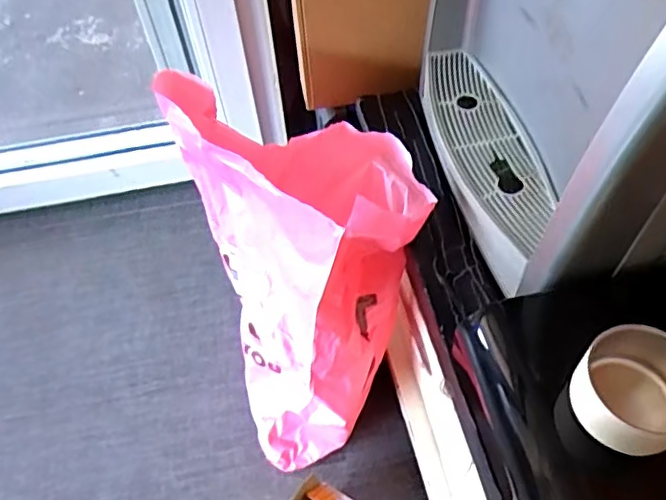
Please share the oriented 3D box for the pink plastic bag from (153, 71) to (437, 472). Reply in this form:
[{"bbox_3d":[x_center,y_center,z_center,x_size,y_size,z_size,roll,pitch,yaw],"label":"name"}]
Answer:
[{"bbox_3d":[-0.024,0.029,0.660,0.208,0.376,0.265,-16,55,-8],"label":"pink plastic bag"}]

